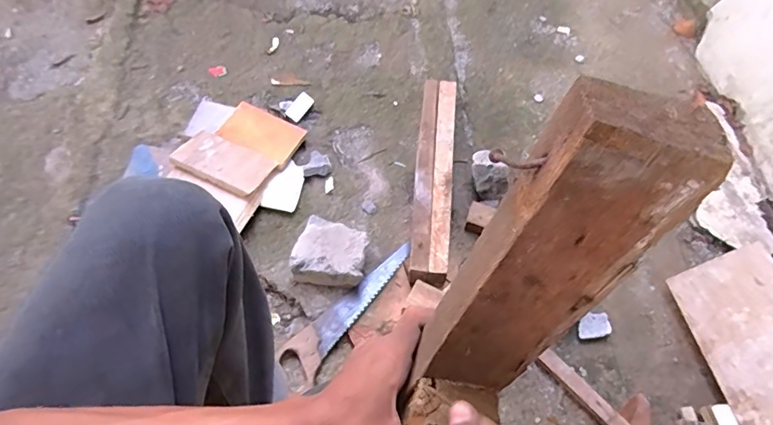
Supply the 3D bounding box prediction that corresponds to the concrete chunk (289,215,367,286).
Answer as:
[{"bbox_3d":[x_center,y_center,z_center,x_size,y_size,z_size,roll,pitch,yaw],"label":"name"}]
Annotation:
[{"bbox_3d":[-0.108,0.074,0.920,0.134,0.076,0.128,3,57,-1],"label":"concrete chunk"}]

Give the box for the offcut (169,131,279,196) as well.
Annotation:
[{"bbox_3d":[-0.336,-0.105,0.994,0.183,0.014,0.118,27,49,-3],"label":"offcut"}]

